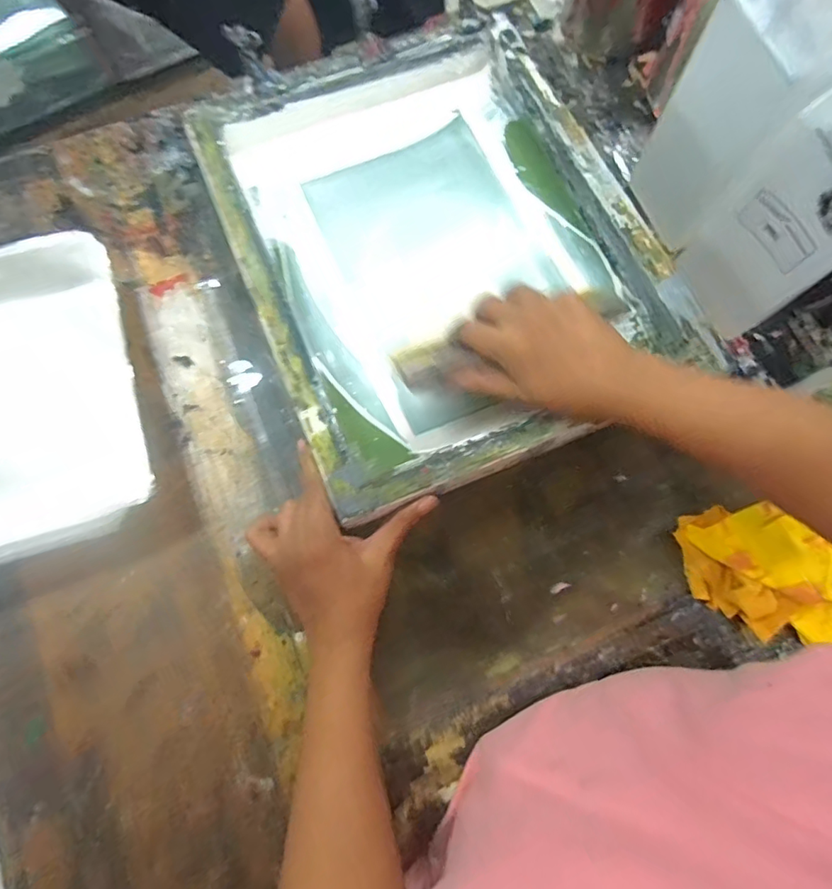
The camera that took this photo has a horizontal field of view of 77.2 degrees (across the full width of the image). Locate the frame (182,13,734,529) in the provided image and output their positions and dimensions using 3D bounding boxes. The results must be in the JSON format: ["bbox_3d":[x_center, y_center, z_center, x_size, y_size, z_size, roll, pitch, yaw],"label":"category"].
[{"bbox_3d":[0.017,-0.190,0.496,0.343,0.060,0.437,-23,77,-7],"label":"frame"}]

